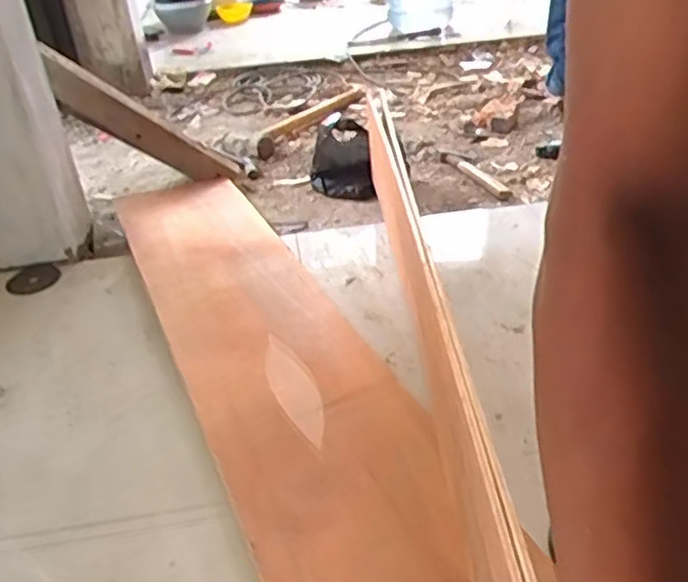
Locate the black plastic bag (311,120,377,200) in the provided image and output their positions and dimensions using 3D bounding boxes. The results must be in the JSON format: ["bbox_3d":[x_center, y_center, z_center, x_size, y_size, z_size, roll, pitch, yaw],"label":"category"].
[{"bbox_3d":[0.000,-0.266,1.373,0.124,0.120,0.142,-10,33,-8],"label":"black plastic bag"}]

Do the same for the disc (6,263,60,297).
[{"bbox_3d":[-0.529,-0.020,1.129,0.083,0.008,0.104,-28,39,-32],"label":"disc"}]

